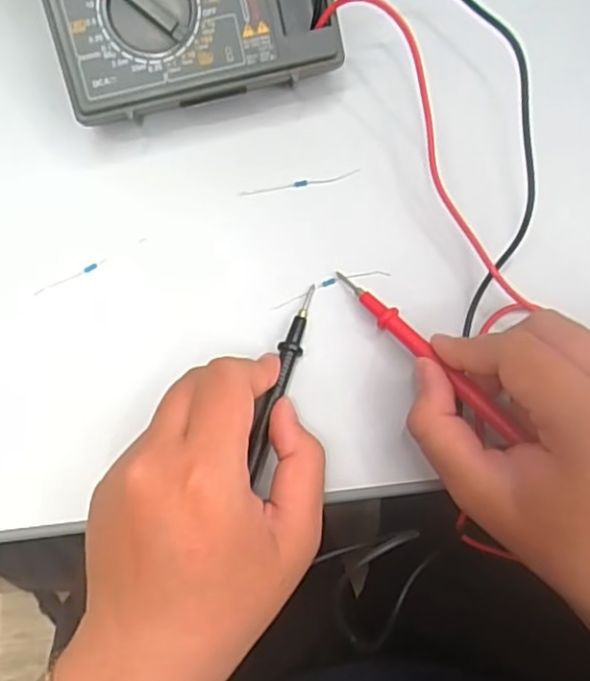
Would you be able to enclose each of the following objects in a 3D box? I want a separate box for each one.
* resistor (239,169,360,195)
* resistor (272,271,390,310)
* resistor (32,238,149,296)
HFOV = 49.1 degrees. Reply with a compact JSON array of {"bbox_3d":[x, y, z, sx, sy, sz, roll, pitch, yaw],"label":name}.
[{"bbox_3d":[0.002,-0.074,0.305,0.057,0.004,0.004,-10,79,-1],"label":"resistor"},{"bbox_3d":[0.016,-0.024,0.295,0.055,0.004,0.007,-18,79,2],"label":"resistor"},{"bbox_3d":[-0.095,-0.034,0.301,0.057,0.004,0.004,-26,79,-4],"label":"resistor"}]

